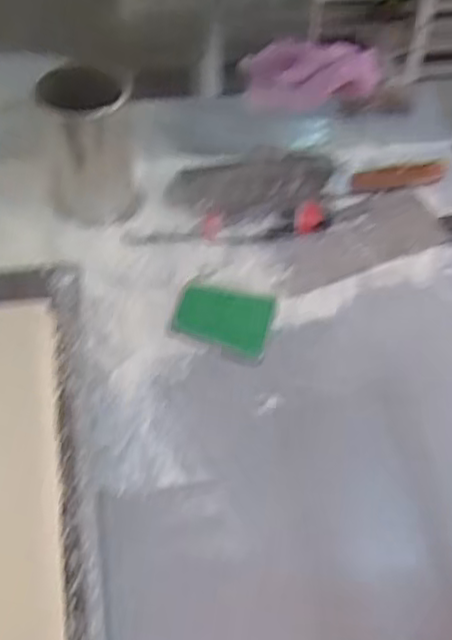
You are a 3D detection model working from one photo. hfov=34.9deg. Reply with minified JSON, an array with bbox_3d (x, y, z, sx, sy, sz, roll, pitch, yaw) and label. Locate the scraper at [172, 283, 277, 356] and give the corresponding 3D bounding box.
[{"bbox_3d":[0.000,-0.008,0.709,0.090,0.010,0.071,17,53,7],"label":"scraper"}]

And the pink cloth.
[{"bbox_3d":[0.095,-0.271,0.801,0.150,0.083,0.043,-3,52,-3],"label":"pink cloth"}]

